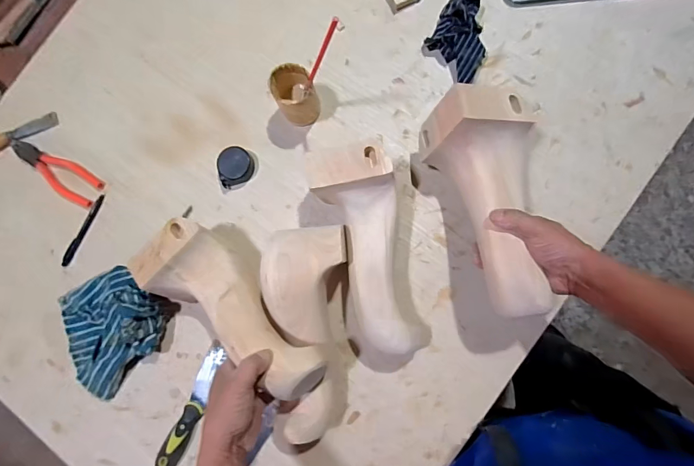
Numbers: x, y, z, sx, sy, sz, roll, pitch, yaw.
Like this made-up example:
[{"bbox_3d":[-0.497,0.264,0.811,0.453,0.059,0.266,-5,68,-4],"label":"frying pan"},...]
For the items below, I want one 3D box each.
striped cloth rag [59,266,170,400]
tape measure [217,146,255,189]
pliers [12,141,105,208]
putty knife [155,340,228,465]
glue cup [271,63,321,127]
[{"bbox_3d":[-0.376,0.139,0.613,0.187,0.067,0.169,-44,81,1],"label":"striped cloth rag"},{"bbox_3d":[-0.183,-0.105,0.639,0.051,0.031,0.064,15,86,8],"label":"tape measure"},{"bbox_3d":[-0.507,-0.108,0.681,0.188,0.011,0.056,30,88,9],"label":"pliers"},{"bbox_3d":[-0.237,0.265,0.598,0.032,0.029,0.190,21,87,8],"label":"putty knife"},{"bbox_3d":[-0.080,-0.215,0.607,0.063,0.092,0.074,-22,82,4],"label":"glue cup"}]

